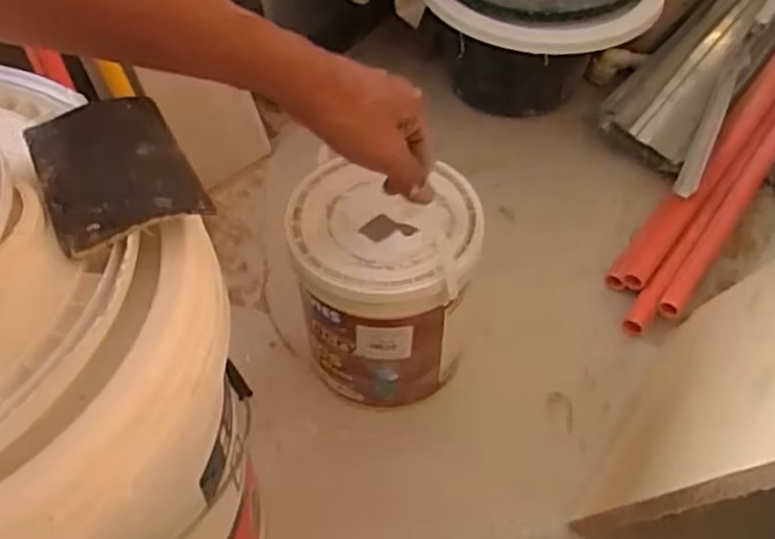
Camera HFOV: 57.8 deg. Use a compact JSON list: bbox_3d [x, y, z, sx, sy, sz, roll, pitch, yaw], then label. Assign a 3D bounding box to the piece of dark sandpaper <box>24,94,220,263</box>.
[{"bbox_3d":[-0.146,-0.055,0.372,0.071,0.007,0.106,-23,54,-19],"label":"piece of dark sandpaper"}]

